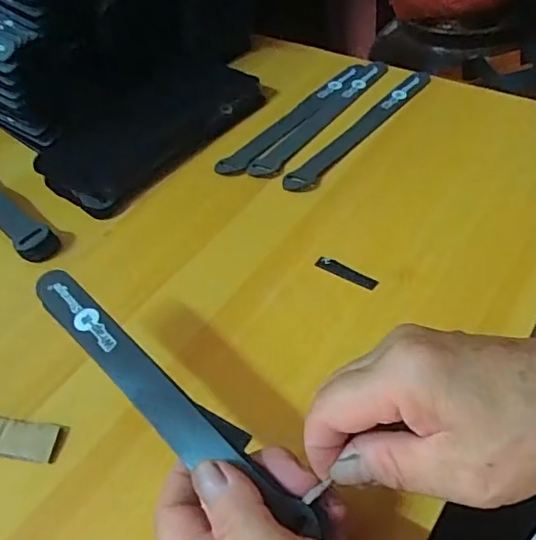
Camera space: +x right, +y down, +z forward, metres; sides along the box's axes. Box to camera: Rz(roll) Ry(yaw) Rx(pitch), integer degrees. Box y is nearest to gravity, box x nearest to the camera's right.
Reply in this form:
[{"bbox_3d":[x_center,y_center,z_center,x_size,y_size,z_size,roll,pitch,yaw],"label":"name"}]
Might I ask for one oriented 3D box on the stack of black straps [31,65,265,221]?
[{"bbox_3d":[-0.091,-0.123,0.484,0.074,0.022,0.195,30,60,31],"label":"stack of black straps"}]

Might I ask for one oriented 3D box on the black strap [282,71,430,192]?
[{"bbox_3d":[0.081,-0.121,0.483,0.023,0.004,0.196,30,59,31],"label":"black strap"}]

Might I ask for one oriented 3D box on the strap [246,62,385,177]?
[{"bbox_3d":[0.051,-0.137,0.503,0.025,0.004,0.195,27,58,29],"label":"strap"}]

